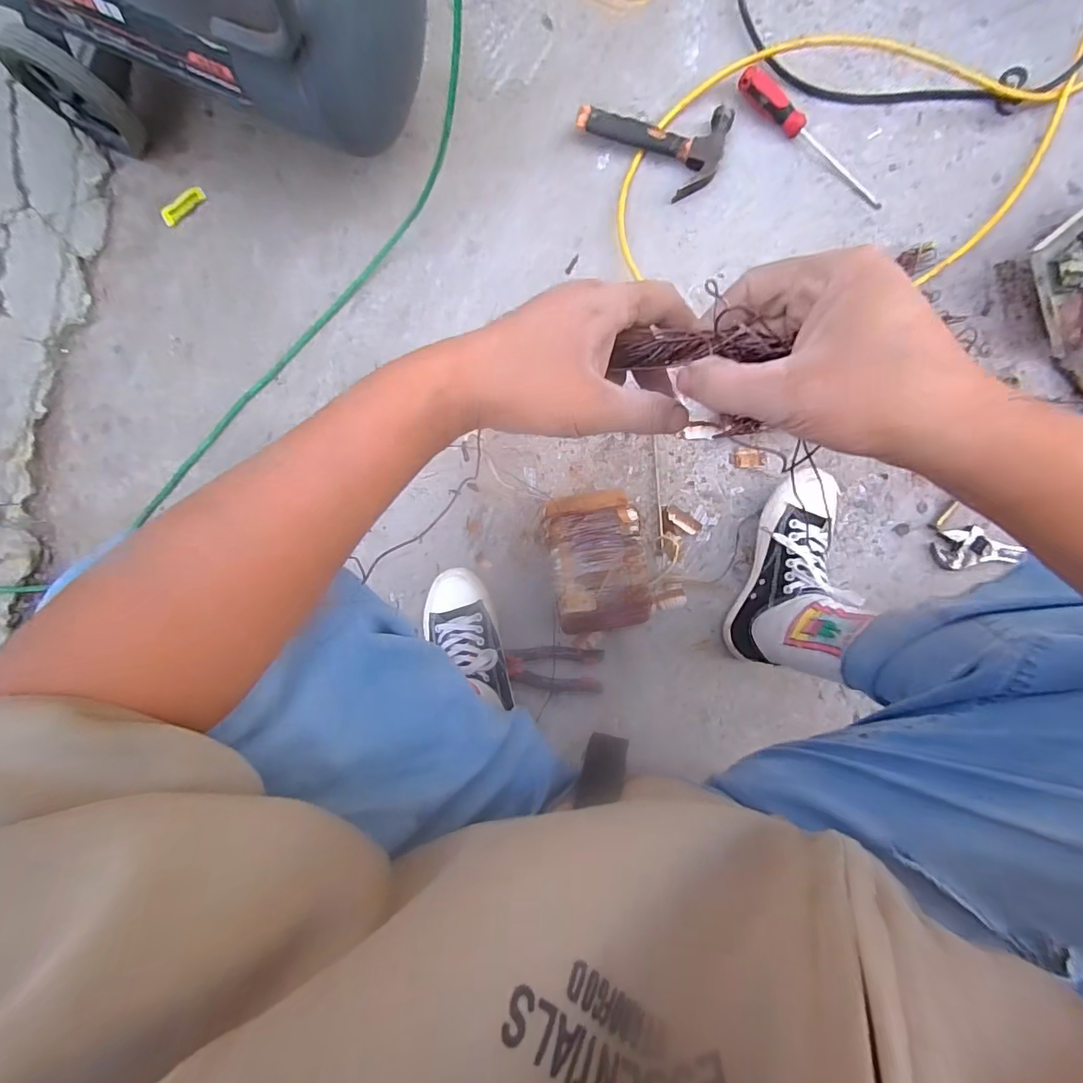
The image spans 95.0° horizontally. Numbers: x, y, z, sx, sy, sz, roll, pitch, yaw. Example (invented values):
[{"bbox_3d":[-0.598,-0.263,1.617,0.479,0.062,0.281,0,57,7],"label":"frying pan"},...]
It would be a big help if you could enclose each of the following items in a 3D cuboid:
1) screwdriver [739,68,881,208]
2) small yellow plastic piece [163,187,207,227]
[{"bbox_3d":[0.362,-0.537,0.662,0.247,0.034,0.033,39,90,3],"label":"screwdriver"},{"bbox_3d":[-0.509,-0.477,0.703,0.067,0.011,0.022,-44,88,3],"label":"small yellow plastic piece"}]

